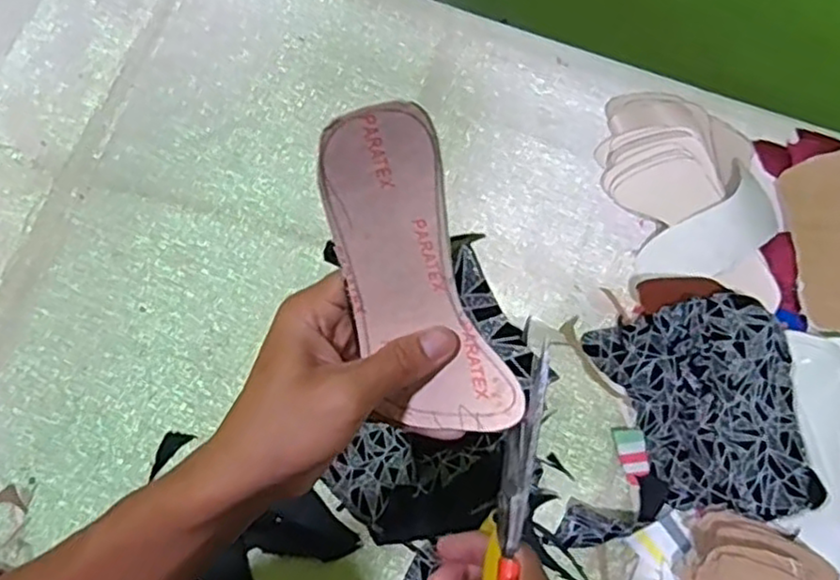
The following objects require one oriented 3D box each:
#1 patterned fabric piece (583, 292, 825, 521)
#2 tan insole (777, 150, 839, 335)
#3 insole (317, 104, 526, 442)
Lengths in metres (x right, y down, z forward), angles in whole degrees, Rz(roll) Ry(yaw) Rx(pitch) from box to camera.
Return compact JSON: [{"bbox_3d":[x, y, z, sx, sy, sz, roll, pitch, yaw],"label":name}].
[{"bbox_3d":[0.235,0.095,0.562,0.136,0.064,0.167,-14,77,-5],"label":"patterned fabric piece"},{"bbox_3d":[0.358,-0.046,0.622,0.068,0.011,0.166,4,74,23],"label":"tan insole"},{"bbox_3d":[-0.004,-0.004,0.309,0.057,0.038,0.154,-24,113,-7],"label":"insole"}]

